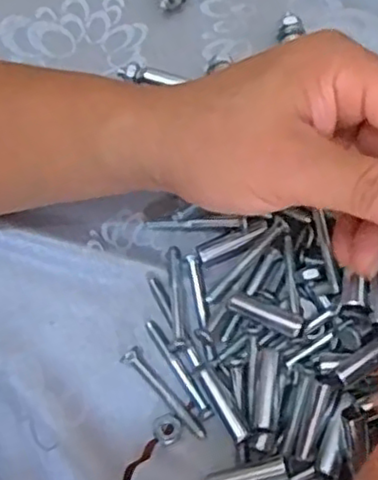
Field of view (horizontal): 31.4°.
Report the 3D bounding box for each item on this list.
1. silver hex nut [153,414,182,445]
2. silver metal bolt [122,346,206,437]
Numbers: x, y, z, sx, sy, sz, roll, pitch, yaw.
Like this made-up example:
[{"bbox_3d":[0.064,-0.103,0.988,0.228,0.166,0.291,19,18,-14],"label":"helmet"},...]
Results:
[{"bbox_3d":[-0.011,0.094,0.332,0.014,0.004,0.014,-23,77,-5],"label":"silver hex nut"},{"bbox_3d":[-0.011,0.076,0.337,0.010,0.006,0.056,-43,80,-9],"label":"silver metal bolt"}]

